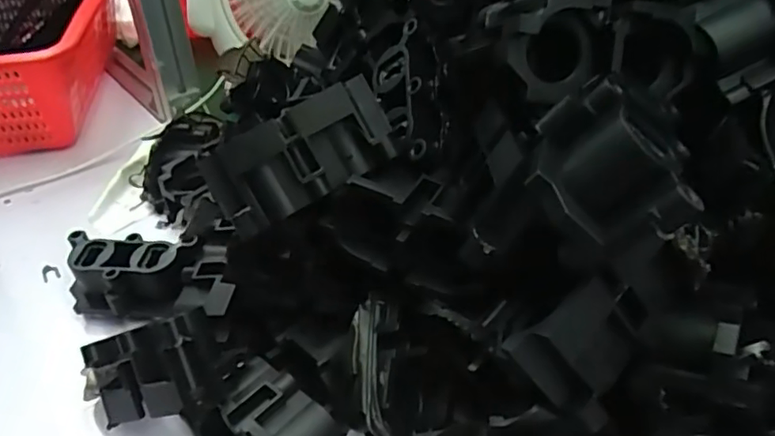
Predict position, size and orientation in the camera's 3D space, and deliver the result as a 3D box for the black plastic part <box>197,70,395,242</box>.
[{"bbox_3d":[-0.048,-0.034,0.317,0.100,0.045,0.035,-30,41,-2],"label":"black plastic part"}]

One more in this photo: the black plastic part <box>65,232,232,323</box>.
[{"bbox_3d":[-0.167,0.048,0.422,0.123,0.056,0.048,3,37,7],"label":"black plastic part"}]

